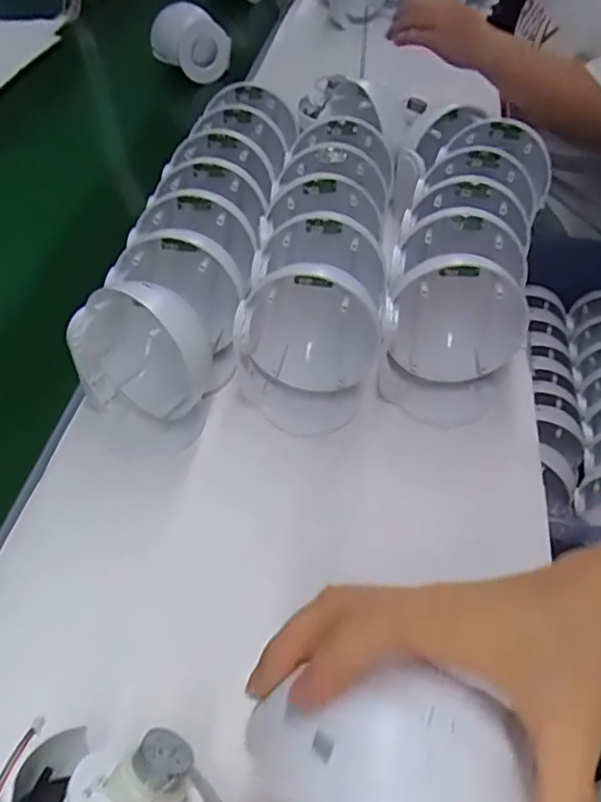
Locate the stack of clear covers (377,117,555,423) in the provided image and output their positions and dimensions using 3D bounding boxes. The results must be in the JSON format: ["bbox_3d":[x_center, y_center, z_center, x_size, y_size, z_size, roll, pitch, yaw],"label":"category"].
[{"bbox_3d":[0.149,-0.127,0.569,0.116,0.125,0.272,11,49,12],"label":"stack of clear covers"}]

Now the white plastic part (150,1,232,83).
[{"bbox_3d":[-0.172,-0.566,0.996,0.118,0.090,0.065,26,54,24],"label":"white plastic part"}]

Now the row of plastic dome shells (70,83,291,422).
[{"bbox_3d":[-0.086,-0.158,0.597,0.118,0.107,0.387,7,48,9],"label":"row of plastic dome shells"}]

